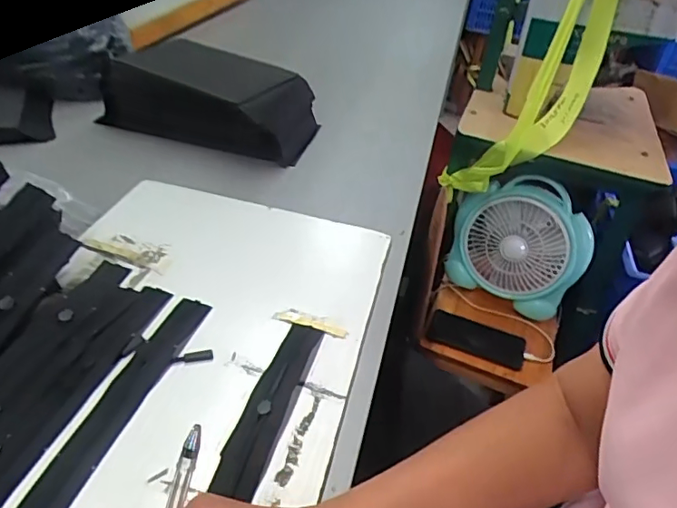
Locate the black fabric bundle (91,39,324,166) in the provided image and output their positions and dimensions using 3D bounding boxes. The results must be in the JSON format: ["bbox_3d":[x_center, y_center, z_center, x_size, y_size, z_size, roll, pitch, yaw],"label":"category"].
[{"bbox_3d":[-0.198,-0.235,0.827,0.308,0.099,0.175,17,37,11],"label":"black fabric bundle"}]

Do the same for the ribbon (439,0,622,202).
[{"bbox_3d":[0.354,-0.332,0.906,0.146,0.568,0.127,37,18,35],"label":"ribbon"}]

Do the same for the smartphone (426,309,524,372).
[{"bbox_3d":[0.244,0.148,0.978,0.165,0.016,0.091,18,38,13],"label":"smartphone"}]

